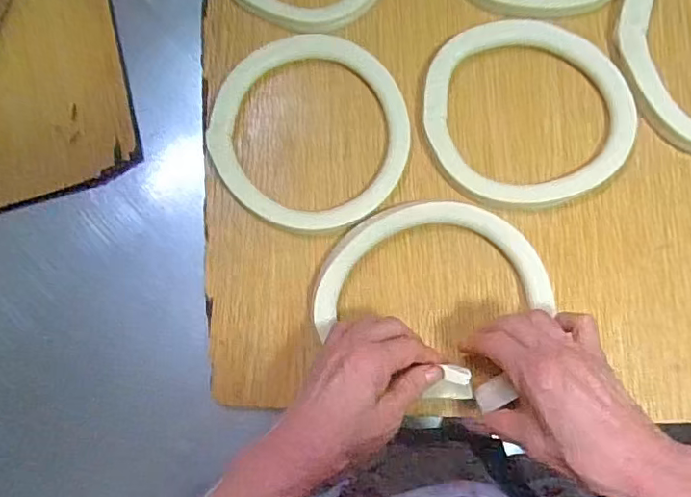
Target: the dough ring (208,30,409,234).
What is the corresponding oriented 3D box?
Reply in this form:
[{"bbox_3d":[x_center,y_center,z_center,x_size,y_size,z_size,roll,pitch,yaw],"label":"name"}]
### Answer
[{"bbox_3d":[-0.029,-0.099,0.473,0.166,0.009,0.166,0,79,1],"label":"dough ring"}]

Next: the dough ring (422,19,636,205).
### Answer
[{"bbox_3d":[0.154,-0.118,0.472,0.171,0.012,0.159,0,79,1],"label":"dough ring"}]

